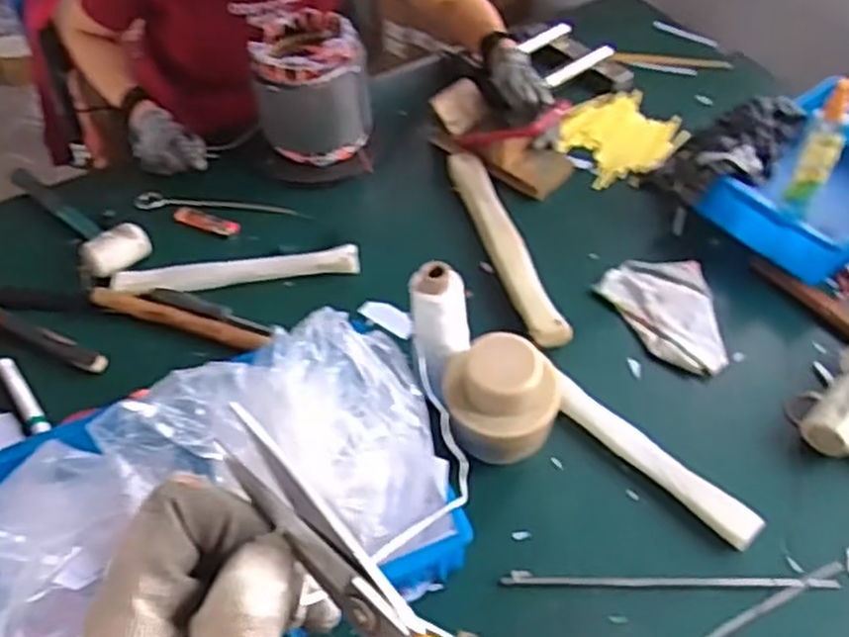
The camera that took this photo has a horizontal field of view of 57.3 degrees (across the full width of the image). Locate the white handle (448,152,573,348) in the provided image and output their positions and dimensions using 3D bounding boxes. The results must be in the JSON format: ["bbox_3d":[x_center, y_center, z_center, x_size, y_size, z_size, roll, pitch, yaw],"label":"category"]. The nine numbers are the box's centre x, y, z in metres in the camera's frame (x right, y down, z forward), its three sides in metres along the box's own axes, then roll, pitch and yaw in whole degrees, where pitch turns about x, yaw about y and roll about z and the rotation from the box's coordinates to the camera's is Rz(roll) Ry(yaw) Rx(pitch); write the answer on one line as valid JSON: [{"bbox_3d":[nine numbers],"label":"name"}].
[{"bbox_3d":[0.100,-0.100,0.993,0.047,0.034,0.347,-13,51,-9],"label":"white handle"}]

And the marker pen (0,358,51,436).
[{"bbox_3d":[-0.449,0.085,0.864,0.021,0.012,0.129,-32,57,-23],"label":"marker pen"}]

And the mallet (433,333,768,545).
[{"bbox_3d":[0.173,0.120,0.756,0.316,0.091,0.093,25,52,-7],"label":"mallet"}]

